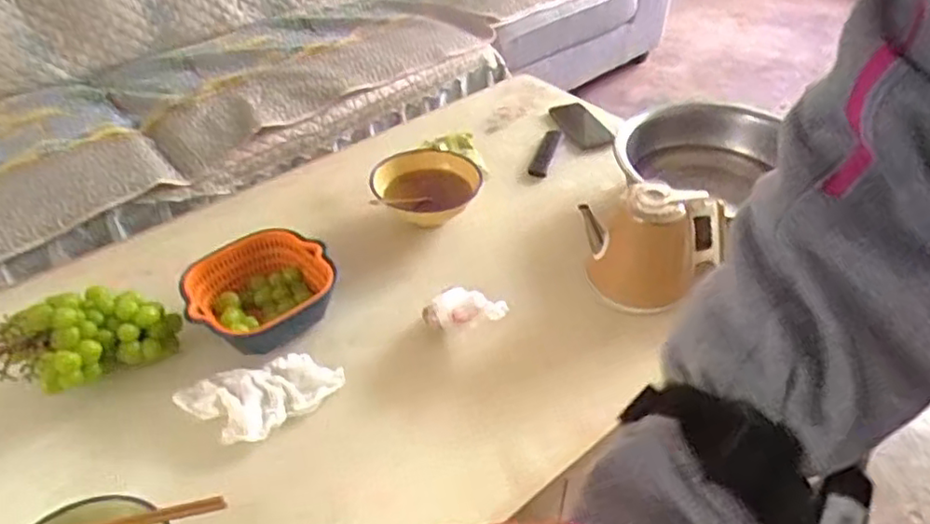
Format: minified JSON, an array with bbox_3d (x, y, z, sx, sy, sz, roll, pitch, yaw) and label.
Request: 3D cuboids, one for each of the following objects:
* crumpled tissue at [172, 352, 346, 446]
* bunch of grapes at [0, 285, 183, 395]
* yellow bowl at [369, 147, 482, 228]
[{"bbox_3d":[-0.254,0.157,0.809,0.188,0.035,0.117,-22,46,-22],"label":"crumpled tissue"},{"bbox_3d":[-0.477,0.094,0.808,0.206,0.121,0.095,-33,51,-31],"label":"bunch of grapes"},{"bbox_3d":[-0.063,-0.119,1.078,0.177,0.083,0.162,0,42,0],"label":"yellow bowl"}]

